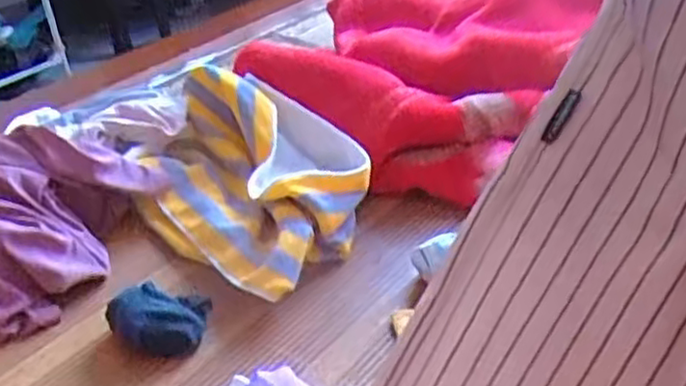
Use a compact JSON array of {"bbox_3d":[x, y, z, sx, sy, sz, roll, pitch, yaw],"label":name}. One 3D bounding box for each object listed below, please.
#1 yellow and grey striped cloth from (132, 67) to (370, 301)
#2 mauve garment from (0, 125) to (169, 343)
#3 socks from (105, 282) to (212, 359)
[{"bbox_3d":[-0.116,-0.023,0.835,0.299,0.107,0.277,15,38,26],"label":"yellow and grey striped cloth"},{"bbox_3d":[-0.327,0.009,0.795,0.237,0.110,0.289,-19,37,-22],"label":"mauve garment"},{"bbox_3d":[-0.169,0.118,0.670,0.089,0.053,0.055,-16,36,-18],"label":"socks"}]

